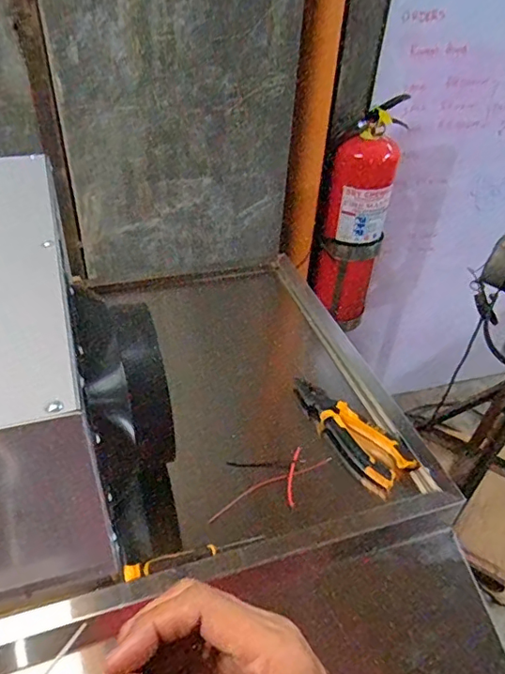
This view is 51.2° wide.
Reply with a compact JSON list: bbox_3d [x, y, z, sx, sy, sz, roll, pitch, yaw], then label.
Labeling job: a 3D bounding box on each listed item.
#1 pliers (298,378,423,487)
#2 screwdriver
[{"bbox_3d":[0.109,0.105,0.597,0.051,0.035,0.157,-23,48,-28],"label":"pliers"},{"bbox_3d":[-0.051,0.194,0.471,0.125,0.014,0.011,-11,43,-17],"label":"screwdriver"}]

